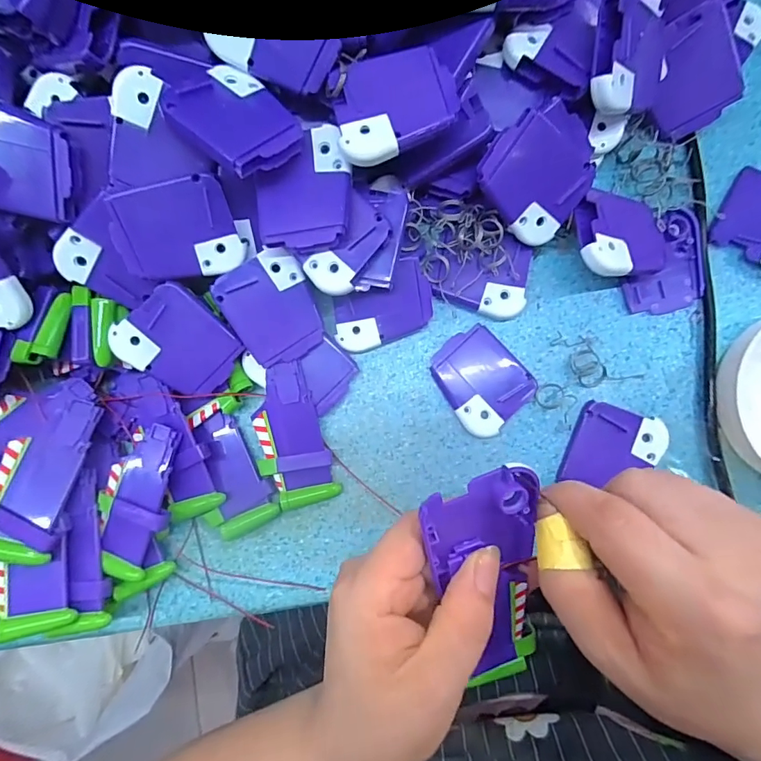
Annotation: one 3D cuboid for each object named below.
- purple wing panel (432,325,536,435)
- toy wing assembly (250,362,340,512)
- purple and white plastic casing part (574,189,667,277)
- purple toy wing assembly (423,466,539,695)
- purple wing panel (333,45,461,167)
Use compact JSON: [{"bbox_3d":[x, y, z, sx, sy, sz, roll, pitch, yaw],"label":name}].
[{"bbox_3d":[0.063,-0.001,0.280,0.052,0.009,0.060,-44,86,-1],"label":"purple wing panel"},{"bbox_3d":[-0.057,0.035,0.274,0.040,0.016,0.086,-18,86,1],"label":"toy wing assembly"},{"bbox_3d":[0.142,-0.087,0.264,0.065,0.011,0.051,-9,80,-26],"label":"purple and white plastic casing part"},{"bbox_3d":[0.051,0.093,0.201,0.049,0.012,0.114,-14,112,-2],"label":"purple toy wing assembly"},{"bbox_3d":[0.006,-0.139,0.227,0.061,0.015,0.050,-19,89,-3],"label":"purple wing panel"}]

